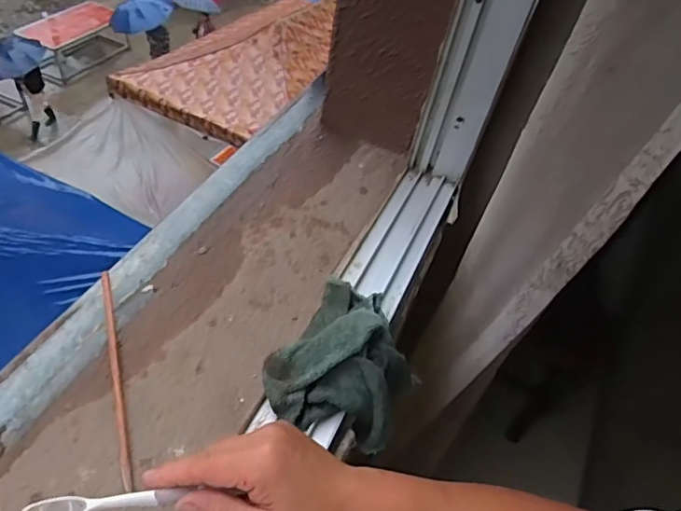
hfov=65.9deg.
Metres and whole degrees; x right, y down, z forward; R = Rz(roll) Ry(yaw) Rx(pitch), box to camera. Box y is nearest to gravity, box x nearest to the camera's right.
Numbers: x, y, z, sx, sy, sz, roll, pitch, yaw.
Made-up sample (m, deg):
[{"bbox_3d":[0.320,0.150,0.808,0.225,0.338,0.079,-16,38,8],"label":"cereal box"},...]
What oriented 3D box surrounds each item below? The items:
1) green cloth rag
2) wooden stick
[{"bbox_3d":[0.005,0.100,0.467,0.112,0.082,0.139,26,49,17],"label":"green cloth rag"},{"bbox_3d":[-0.195,0.093,0.451,0.008,0.011,0.216,-13,49,-18],"label":"wooden stick"}]

